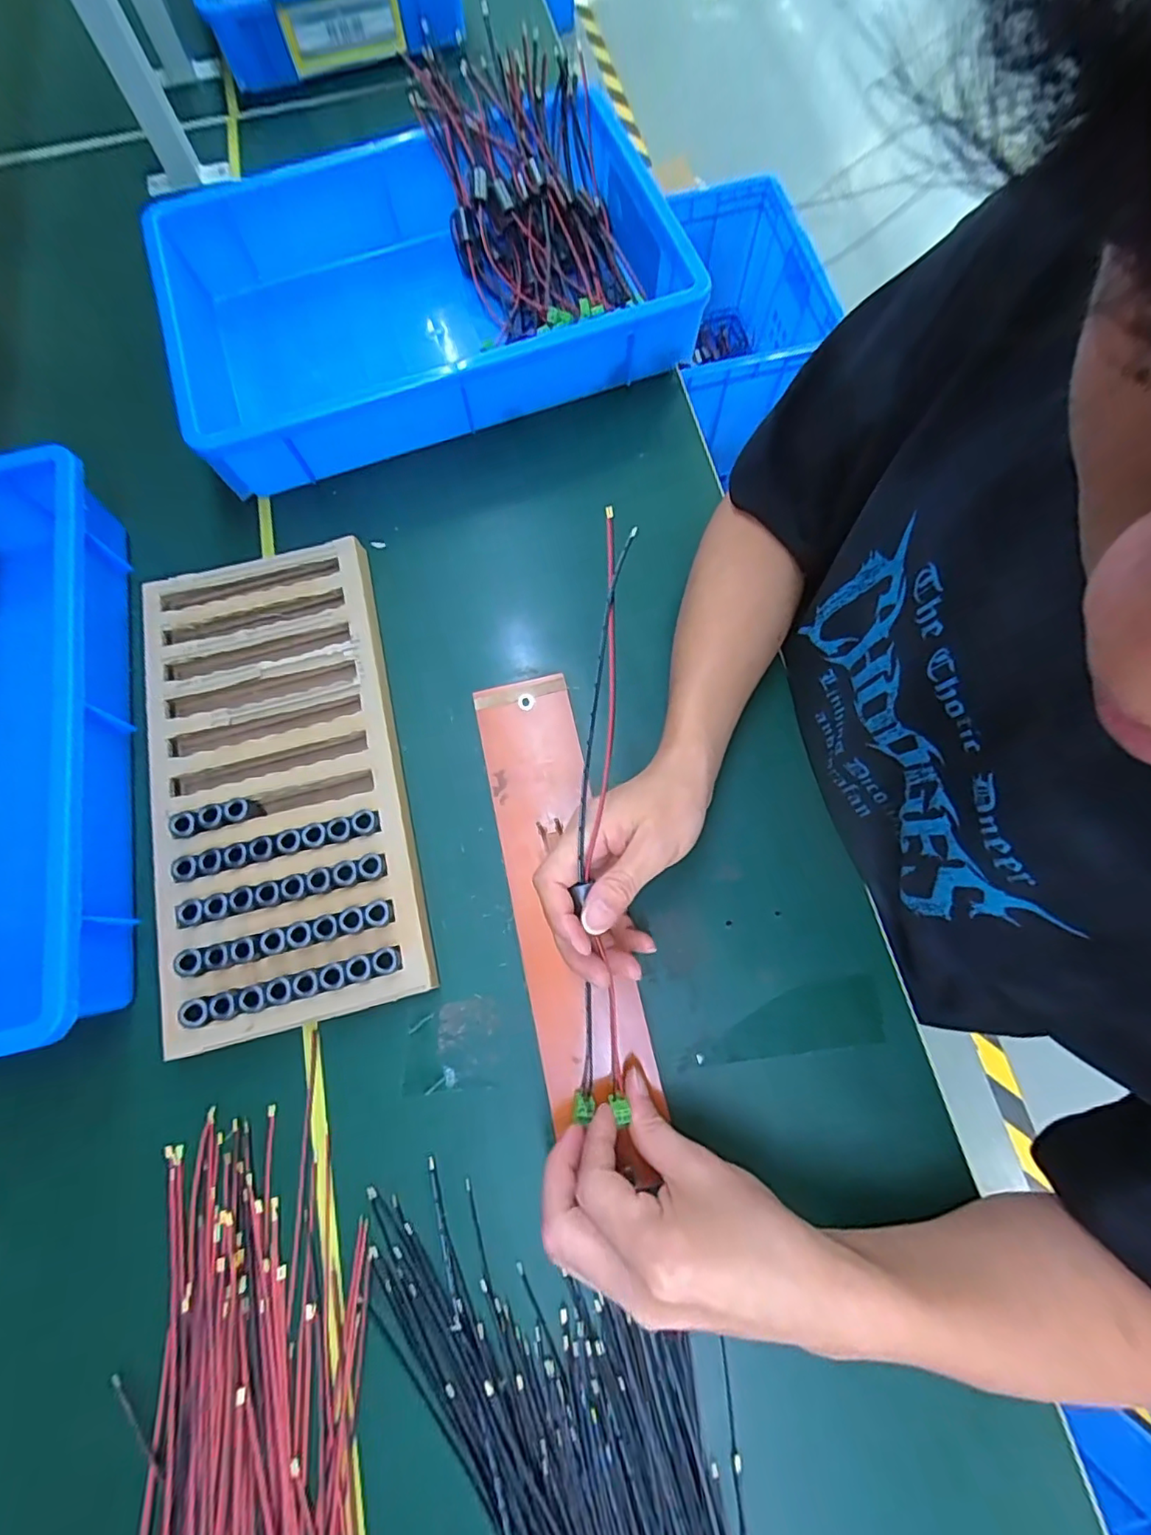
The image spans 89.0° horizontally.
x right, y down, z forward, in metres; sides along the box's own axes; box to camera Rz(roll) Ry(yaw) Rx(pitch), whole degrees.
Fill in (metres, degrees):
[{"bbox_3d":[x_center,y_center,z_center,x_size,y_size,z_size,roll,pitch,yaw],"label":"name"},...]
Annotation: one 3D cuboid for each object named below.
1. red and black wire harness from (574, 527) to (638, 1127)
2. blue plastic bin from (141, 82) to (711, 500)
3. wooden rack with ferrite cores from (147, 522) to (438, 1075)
[{"bbox_3d":[0.015,0.036,0.354,0.025,0.025,0.356,3,94,0],"label":"red and black wire harness"},{"bbox_3d":[-0.132,-0.414,0.524,0.413,0.096,0.265,-21,74,-5],"label":"blue plastic bin"},{"bbox_3d":[-0.217,0.001,0.430,0.172,0.026,0.352,-13,74,-5],"label":"wooden rack with ferrite cores"}]

